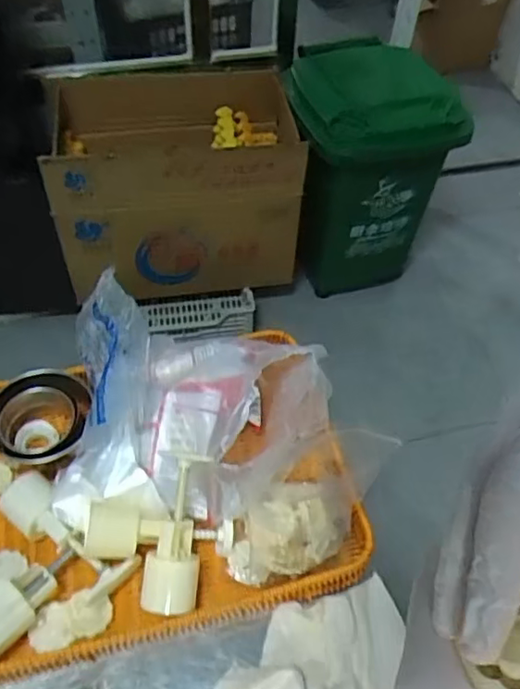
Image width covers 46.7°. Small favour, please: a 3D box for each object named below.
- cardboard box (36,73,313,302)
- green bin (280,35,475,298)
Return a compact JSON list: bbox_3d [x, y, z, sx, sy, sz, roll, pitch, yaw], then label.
[{"bbox_3d":[-0.213,-0.401,1.534,0.582,0.474,0.344,-7,53,-8],"label":"cardboard box"},{"bbox_3d":[0.260,-0.461,1.681,0.433,0.586,0.356,-15,55,-14],"label":"green bin"}]

